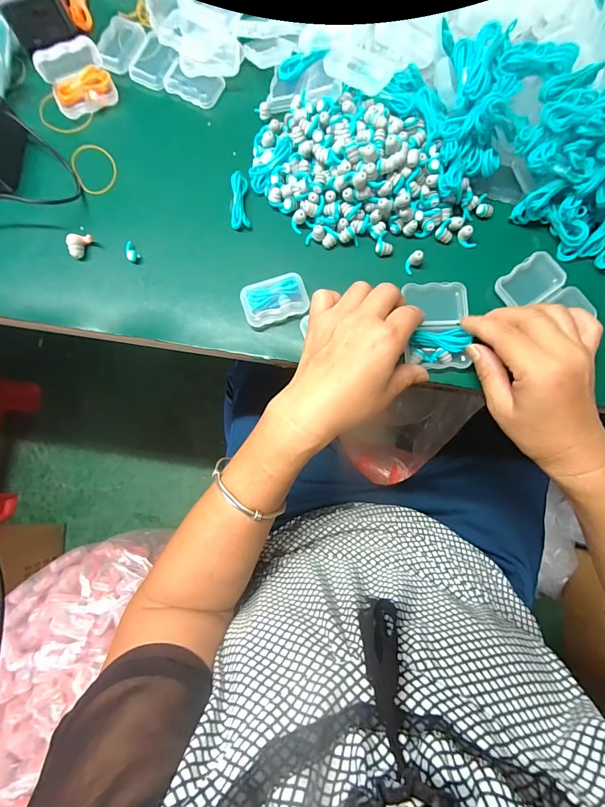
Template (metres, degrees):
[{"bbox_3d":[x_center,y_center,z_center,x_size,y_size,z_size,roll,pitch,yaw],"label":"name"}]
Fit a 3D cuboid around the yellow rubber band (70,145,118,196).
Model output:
[{"bbox_3d":[-0.195,-0.221,0.335,0.037,0.005,0.054,-25,82,-3],"label":"yellow rubber band"}]

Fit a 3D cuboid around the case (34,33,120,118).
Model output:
[{"bbox_3d":[-0.207,-0.299,0.328,0.055,0.046,0.030,-32,82,-4],"label":"case"}]

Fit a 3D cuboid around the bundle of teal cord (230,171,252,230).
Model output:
[{"bbox_3d":[-0.057,-0.183,0.322,0.017,0.015,0.047,-5,81,0],"label":"bundle of teal cord"}]

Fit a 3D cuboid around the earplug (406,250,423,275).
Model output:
[{"bbox_3d":[0.097,-0.124,0.313,0.011,0.016,0.015,40,84,6],"label":"earplug"}]

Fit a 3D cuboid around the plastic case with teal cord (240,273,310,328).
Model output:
[{"bbox_3d":[-0.024,-0.088,0.309,0.056,0.017,0.035,-19,81,-2],"label":"plastic case with teal cord"}]

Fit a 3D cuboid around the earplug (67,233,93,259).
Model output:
[{"bbox_3d":[-0.197,-0.140,0.318,0.019,0.015,0.017,-13,81,-2],"label":"earplug"}]

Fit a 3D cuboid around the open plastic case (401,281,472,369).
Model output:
[{"bbox_3d":[0.115,-0.066,0.305,0.053,0.018,0.073,2,81,1],"label":"open plastic case"}]

